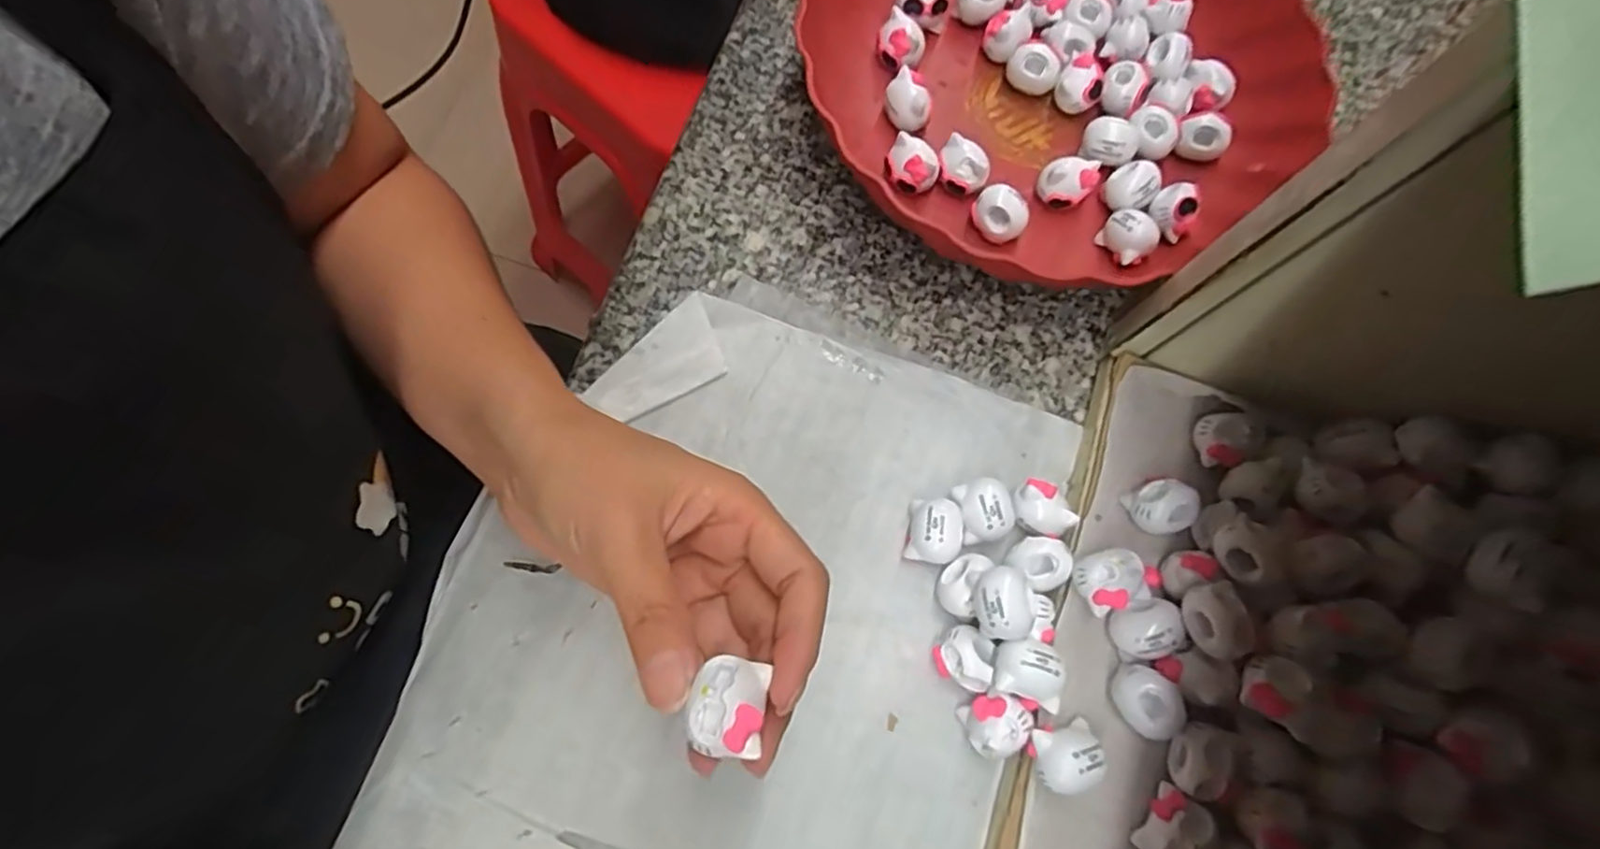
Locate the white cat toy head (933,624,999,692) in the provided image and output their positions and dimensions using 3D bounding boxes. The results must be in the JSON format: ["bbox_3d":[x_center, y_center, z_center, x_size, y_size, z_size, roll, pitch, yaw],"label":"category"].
[{"bbox_3d":[0.063,0.088,0.265,0.021,0.017,0.020,0,71,0],"label":"white cat toy head"}]

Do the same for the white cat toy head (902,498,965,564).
[{"bbox_3d":[0.054,0.042,0.278,0.022,0.018,0.025,11,72,4],"label":"white cat toy head"}]

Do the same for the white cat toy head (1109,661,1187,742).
[{"bbox_3d":[0.124,0.100,0.251,0.023,0.018,0.023,11,72,4],"label":"white cat toy head"}]

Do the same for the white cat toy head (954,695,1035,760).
[{"bbox_3d":[0.073,0.110,0.258,0.021,0.021,0.021,0,71,0],"label":"white cat toy head"}]

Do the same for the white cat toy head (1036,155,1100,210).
[{"bbox_3d":[0.127,-0.115,0.335,0.025,0.023,0.017,20,73,7],"label":"white cat toy head"}]

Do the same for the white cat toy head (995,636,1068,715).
[{"bbox_3d":[0.082,0.089,0.251,0.024,0.017,0.021,19,73,7],"label":"white cat toy head"}]

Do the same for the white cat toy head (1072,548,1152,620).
[{"bbox_3d":[0.116,0.058,0.263,0.024,0.018,0.022,0,71,0],"label":"white cat toy head"}]

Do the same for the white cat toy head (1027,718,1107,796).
[{"bbox_3d":[0.092,0.117,0.245,0.022,0.022,0.021,-7,72,-2],"label":"white cat toy head"}]

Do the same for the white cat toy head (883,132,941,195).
[{"bbox_3d":[0.053,-0.121,0.328,0.025,0.017,0.023,0,71,0],"label":"white cat toy head"}]

